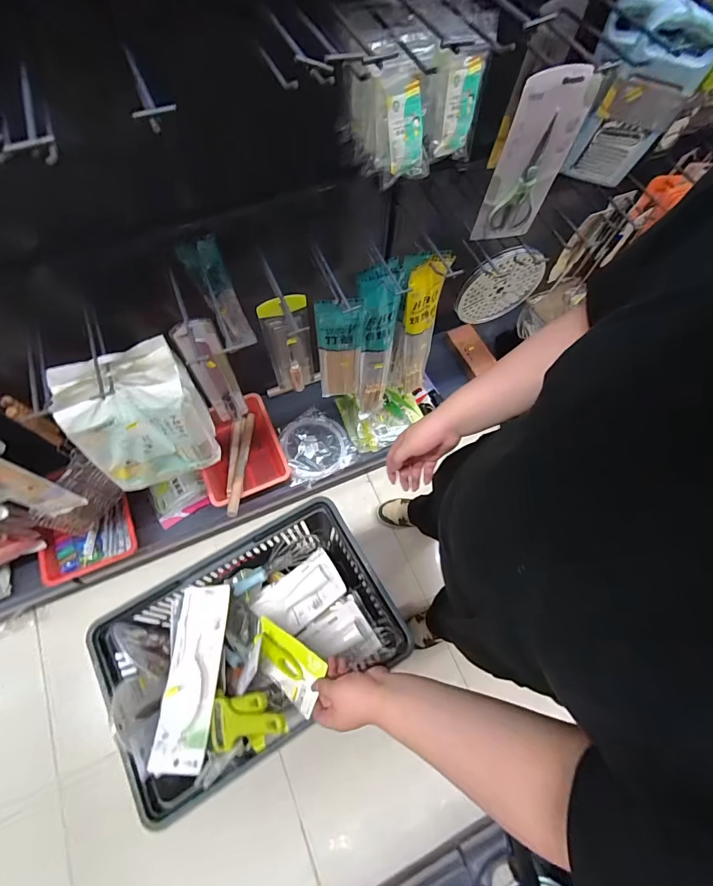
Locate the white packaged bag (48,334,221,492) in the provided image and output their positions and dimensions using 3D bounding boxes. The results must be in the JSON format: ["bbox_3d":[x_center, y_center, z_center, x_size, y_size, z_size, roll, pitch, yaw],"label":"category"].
[{"bbox_3d":[-0.446,-0.043,0.838,0.235,0.310,0.130,-22,70,-10],"label":"white packaged bag"}]

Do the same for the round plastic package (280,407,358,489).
[{"bbox_3d":[-0.153,0.008,1.425,0.237,0.022,0.255,-28,71,-12],"label":"round plastic package"}]

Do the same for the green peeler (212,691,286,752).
[{"bbox_3d":[-0.156,0.402,0.575,0.165,0.028,0.065,-29,64,32],"label":"green peeler"}]

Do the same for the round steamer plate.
[{"bbox_3d":[0.355,-0.383,0.980,0.220,0.212,0.028,-19,69,-9],"label":"round steamer plate"}]

